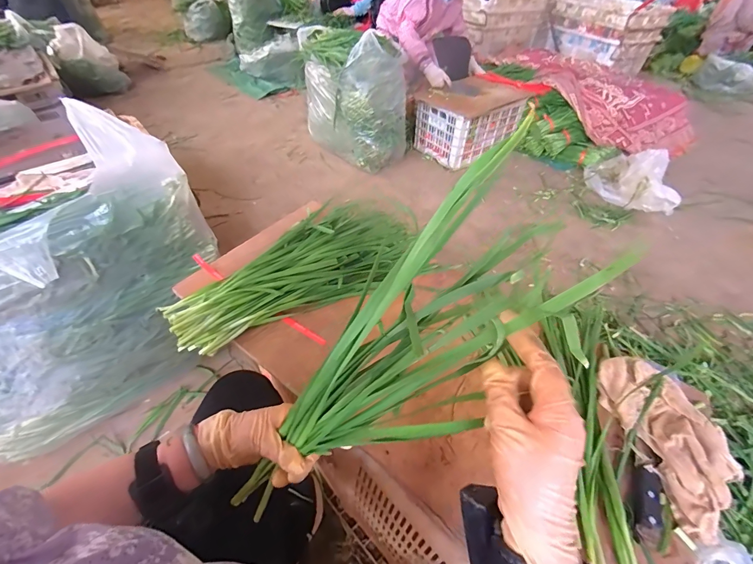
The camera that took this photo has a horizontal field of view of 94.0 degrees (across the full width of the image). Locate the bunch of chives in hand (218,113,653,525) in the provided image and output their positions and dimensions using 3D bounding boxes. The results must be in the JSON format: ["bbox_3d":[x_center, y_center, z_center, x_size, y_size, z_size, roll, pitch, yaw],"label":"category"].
[{"bbox_3d":[0.024,0.083,0.339,0.076,0.449,0.133,18,28,-50],"label":"bunch of chives in hand"}]

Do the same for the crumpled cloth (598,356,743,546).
[{"bbox_3d":[0.422,0.212,0.501,0.124,0.049,0.238,-8,47,-8],"label":"crumpled cloth"}]

